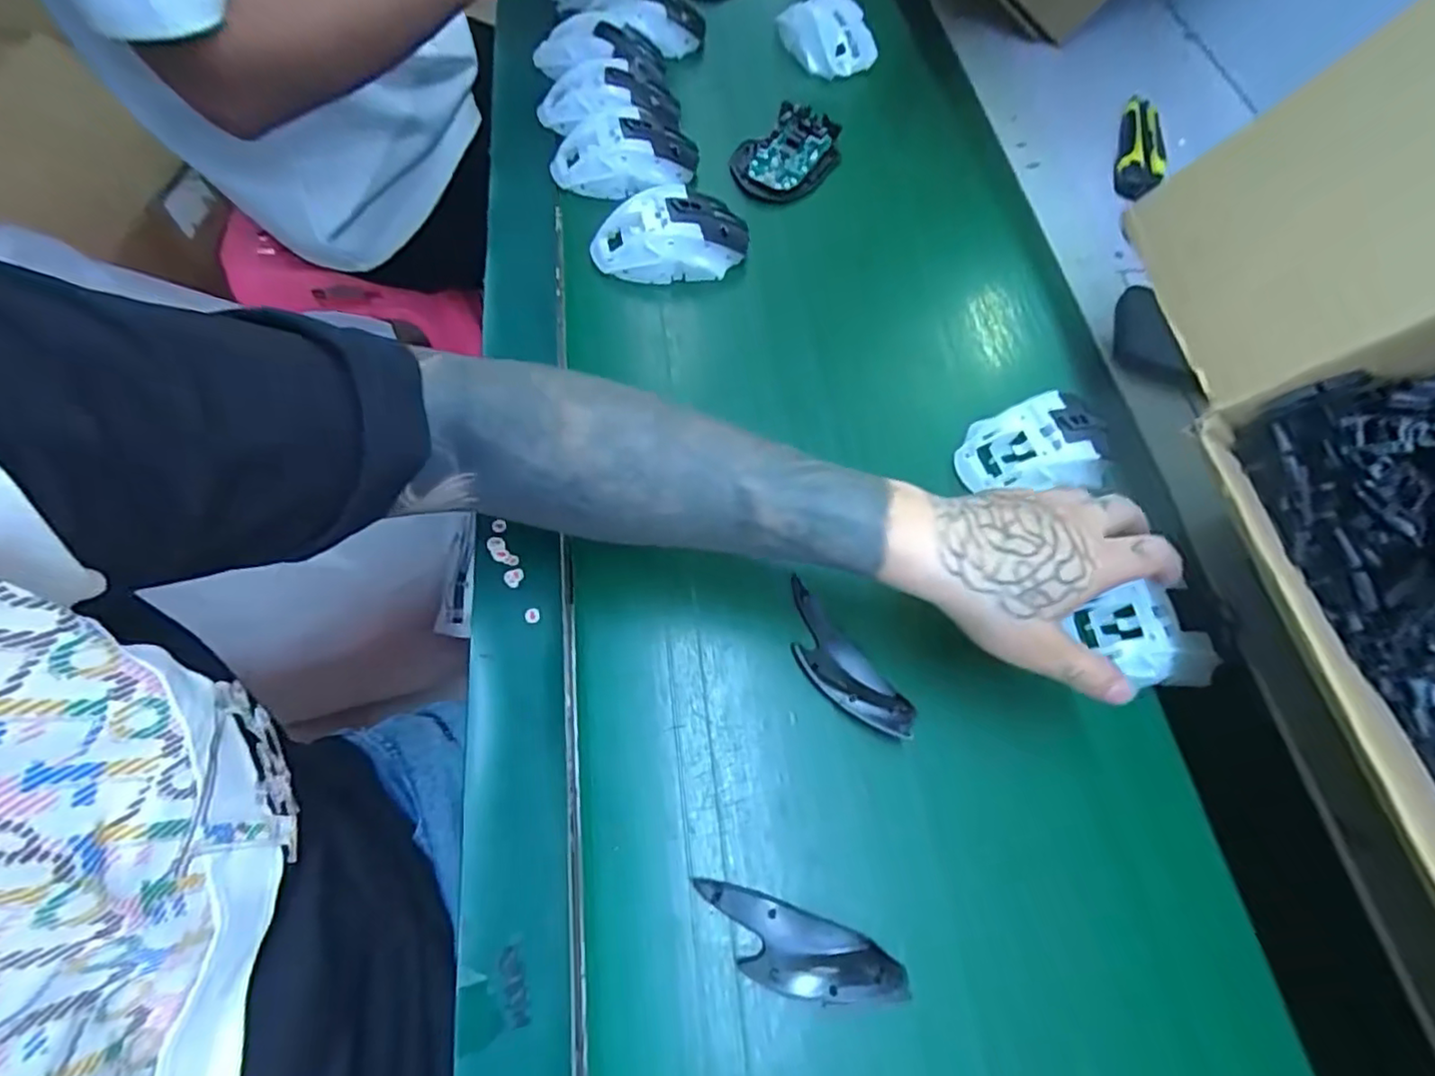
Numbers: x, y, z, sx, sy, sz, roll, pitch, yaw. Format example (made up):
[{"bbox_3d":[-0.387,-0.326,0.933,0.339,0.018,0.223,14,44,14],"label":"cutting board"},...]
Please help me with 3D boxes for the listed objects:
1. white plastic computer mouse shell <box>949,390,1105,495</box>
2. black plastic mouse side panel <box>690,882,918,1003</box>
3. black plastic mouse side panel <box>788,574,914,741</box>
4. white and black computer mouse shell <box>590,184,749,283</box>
[{"bbox_3d":[0.211,-0.061,0.407,0.097,0.034,0.063,-16,66,-10],"label":"white plastic computer mouse shell"},{"bbox_3d":[0.035,0.189,0.283,0.098,0.014,0.033,19,65,6],"label":"black plastic mouse side panel"},{"bbox_3d":[0.067,0.070,0.344,0.034,0.015,0.097,-39,72,-19],"label":"black plastic mouse side panel"},{"bbox_3d":[-0.034,-0.227,0.465,0.120,0.039,0.062,-10,65,-8],"label":"white and black computer mouse shell"}]

